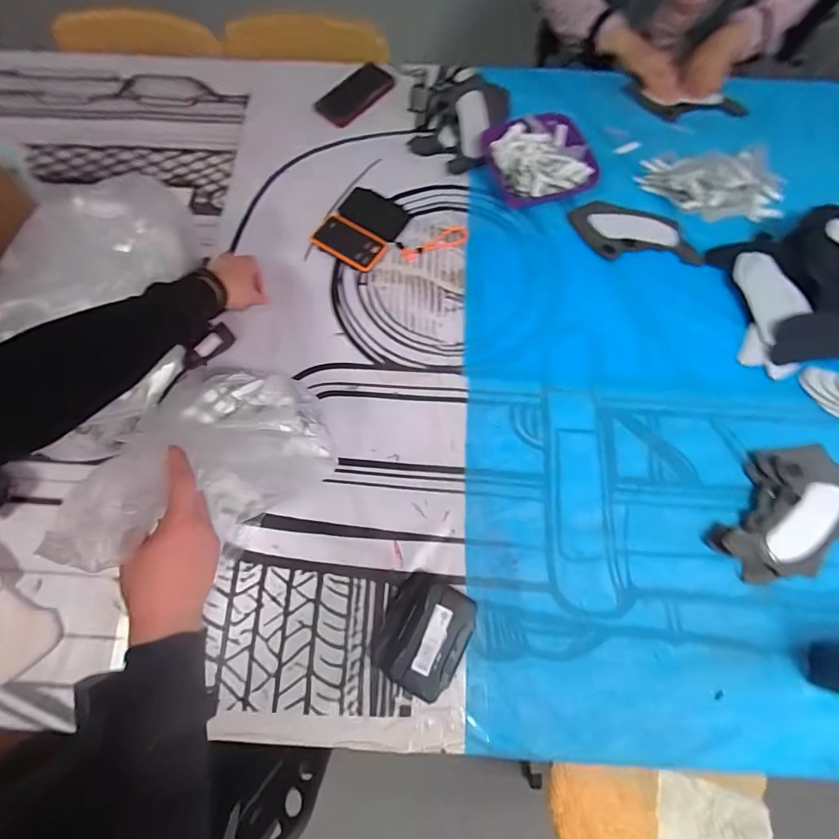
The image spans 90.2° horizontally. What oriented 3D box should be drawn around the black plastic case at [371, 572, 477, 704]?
[{"bbox_3d":[0.006,0.262,0.513,0.103,0.035,0.123,22,73,7],"label":"black plastic case"}]

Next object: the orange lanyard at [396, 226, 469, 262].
[{"bbox_3d":[0.027,-0.306,0.721,0.128,0.014,0.041,-16,72,-5],"label":"orange lanyard"}]

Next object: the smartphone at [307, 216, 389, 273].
[{"bbox_3d":[-0.123,-0.306,0.721,0.128,0.013,0.077,33,75,11],"label":"smartphone"}]

